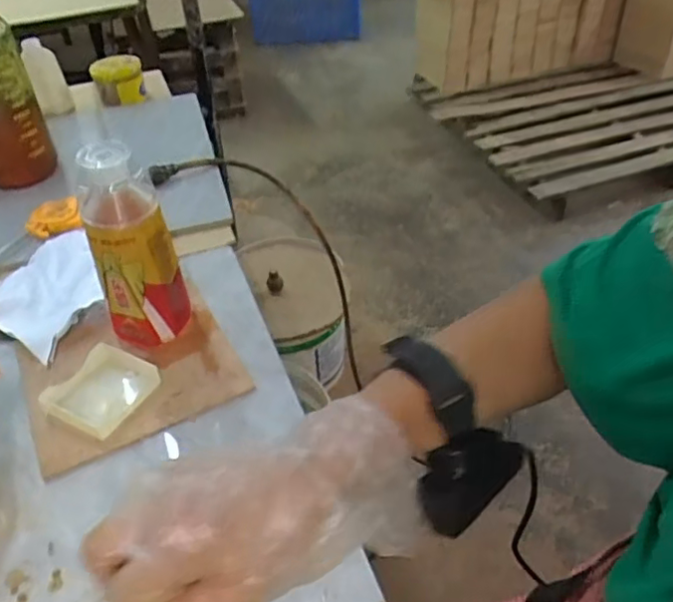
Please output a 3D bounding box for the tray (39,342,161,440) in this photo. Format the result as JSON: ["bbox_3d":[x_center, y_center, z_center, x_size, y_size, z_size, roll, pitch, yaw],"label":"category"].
[{"bbox_3d":[-0.200,0.075,0.523,0.066,0.023,0.079,17,46,23],"label":"tray"}]

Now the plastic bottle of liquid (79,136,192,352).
[{"bbox_3d":[-0.182,-0.048,0.541,0.068,0.180,0.075,-20,44,-17],"label":"plastic bottle of liquid"}]

